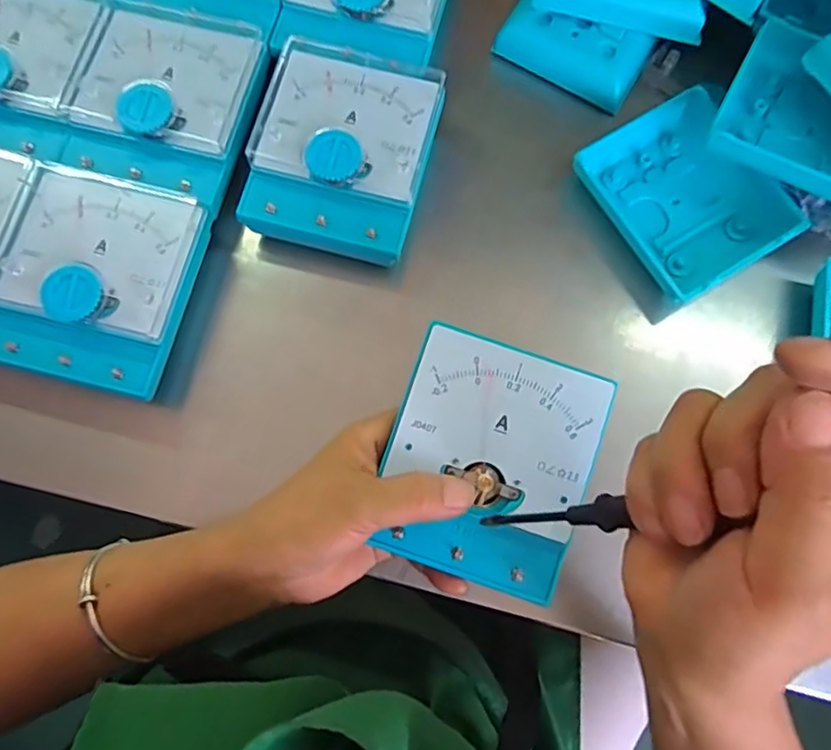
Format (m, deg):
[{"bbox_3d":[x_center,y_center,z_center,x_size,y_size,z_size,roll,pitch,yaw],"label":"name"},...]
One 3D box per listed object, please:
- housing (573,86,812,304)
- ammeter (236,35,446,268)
[{"bbox_3d":[0.168,-0.112,0.367,0.095,0.020,0.113,-31,81,-6],"label":"housing"},{"bbox_3d":[-0.043,-0.134,0.360,0.100,0.042,0.122,14,79,3],"label":"ammeter"}]

